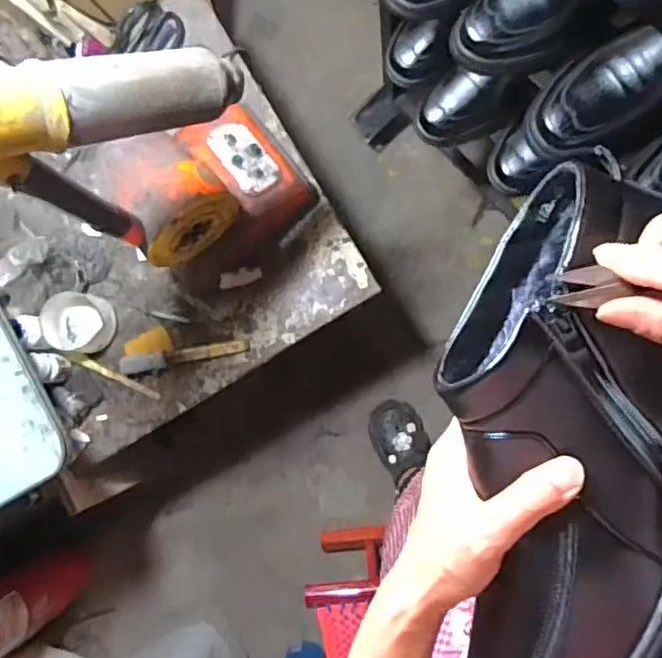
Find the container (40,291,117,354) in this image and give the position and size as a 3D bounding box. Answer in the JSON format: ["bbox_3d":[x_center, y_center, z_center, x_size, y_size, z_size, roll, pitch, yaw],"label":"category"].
[{"bbox_3d":[-0.383,-0.010,0.914,0.097,0.052,0.093,-2,88,5],"label":"container"}]

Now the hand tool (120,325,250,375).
[{"bbox_3d":[-0.226,0.022,0.894,0.192,0.044,0.065,-12,87,5],"label":"hand tool"}]

